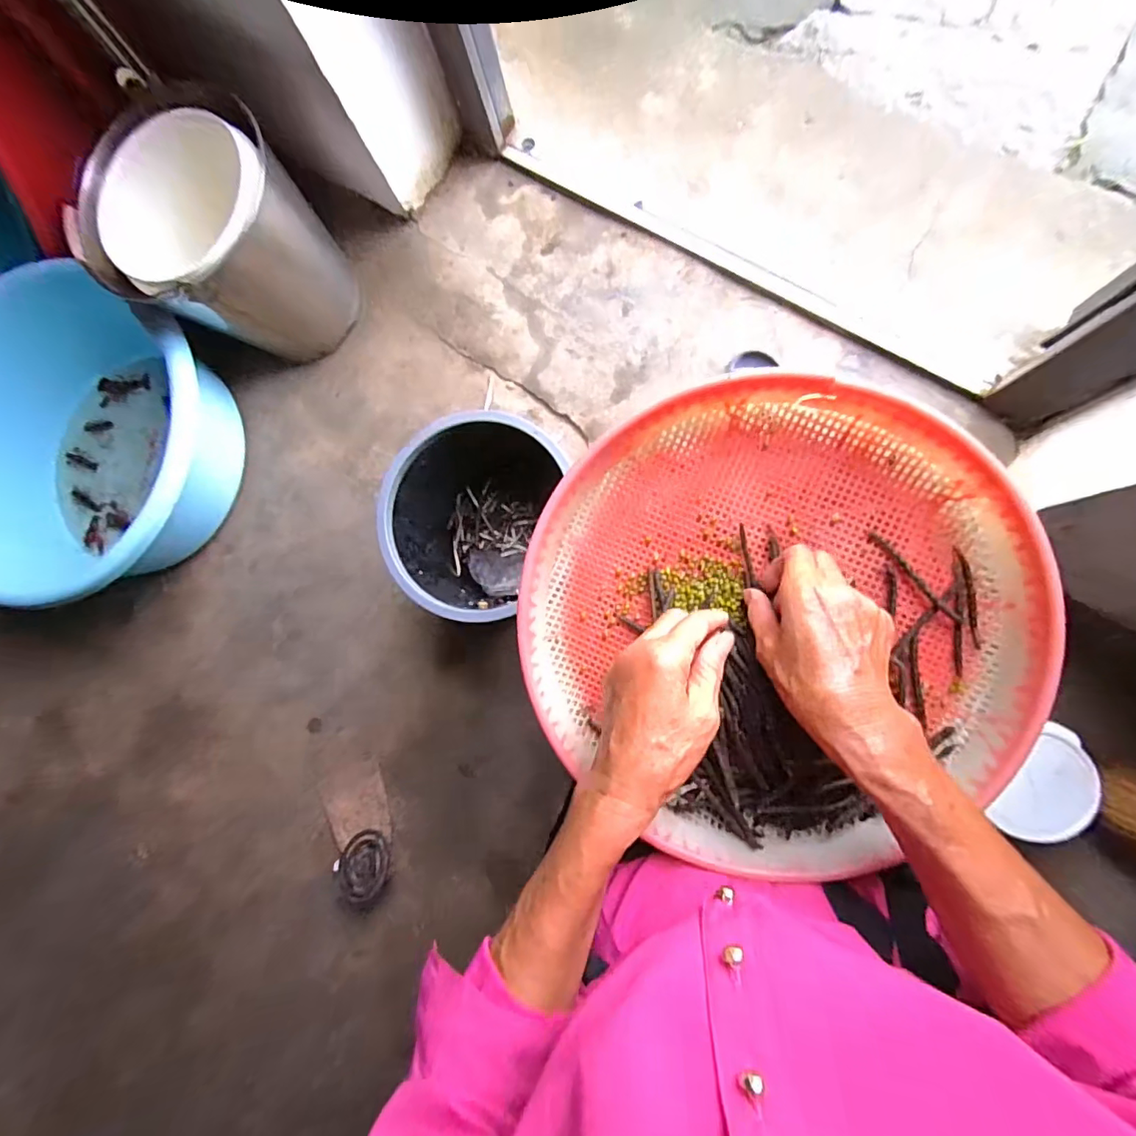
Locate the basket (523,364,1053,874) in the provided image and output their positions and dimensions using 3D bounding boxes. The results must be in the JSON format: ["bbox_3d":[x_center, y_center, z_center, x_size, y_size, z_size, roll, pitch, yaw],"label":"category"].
[{"bbox_3d":[0.142,0.047,0.370,0.331,0.084,0.315,0,86,6],"label":"basket"}]

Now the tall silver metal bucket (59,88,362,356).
[{"bbox_3d":[-0.544,-0.496,0.837,0.238,0.281,0.261,-1,86,9],"label":"tall silver metal bucket"}]

